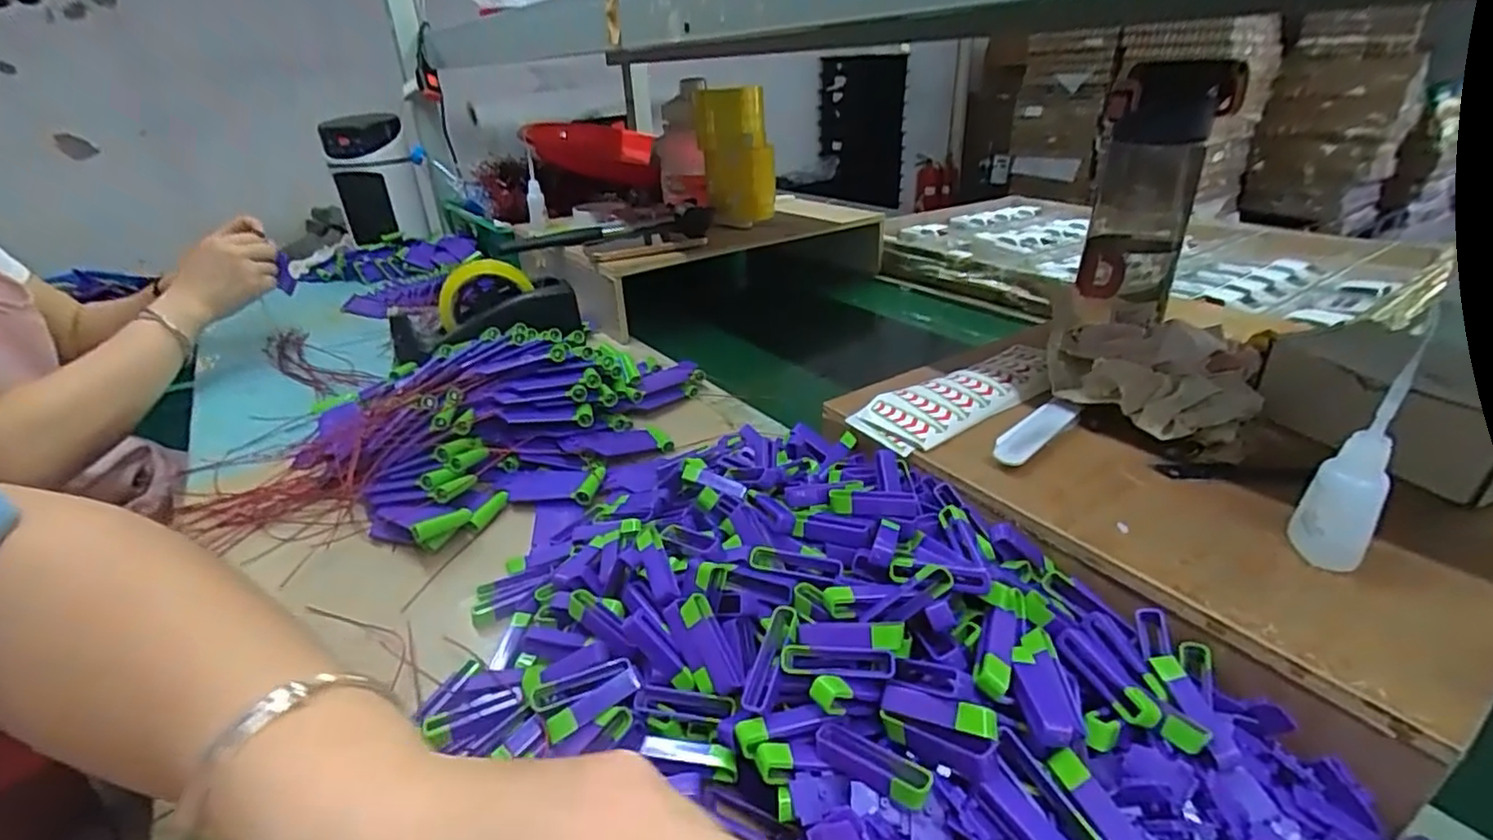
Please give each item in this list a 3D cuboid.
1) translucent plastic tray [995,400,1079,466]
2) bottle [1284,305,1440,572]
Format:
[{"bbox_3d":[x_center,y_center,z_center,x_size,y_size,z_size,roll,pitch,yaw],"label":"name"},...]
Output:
[{"bbox_3d":[0.188,0.008,0.423,0.093,0.011,0.025,-27,37,-37],"label":"translucent plastic tray"},{"bbox_3d":[0.281,0.016,0.293,0.026,0.117,0.028,-27,37,-37],"label":"bottle"}]

